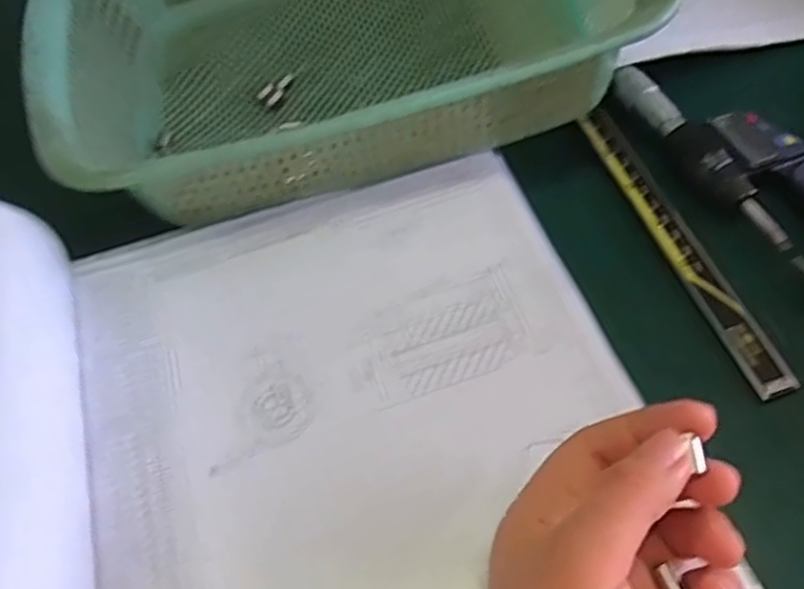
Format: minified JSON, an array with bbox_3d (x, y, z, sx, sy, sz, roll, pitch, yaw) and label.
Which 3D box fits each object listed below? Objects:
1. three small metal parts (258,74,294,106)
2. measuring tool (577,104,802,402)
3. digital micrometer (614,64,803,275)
[{"bbox_3d":[-0.074,-0.122,0.409,0.012,0.004,0.024,28,62,20],"label":"three small metal parts"},{"bbox_3d":[0.129,-0.028,0.331,0.017,0.004,0.172,-21,58,-2],"label":"measuring tool"},{"bbox_3d":[0.168,-0.060,0.348,0.052,0.032,0.159,-28,59,-15],"label":"digital micrometer"}]

